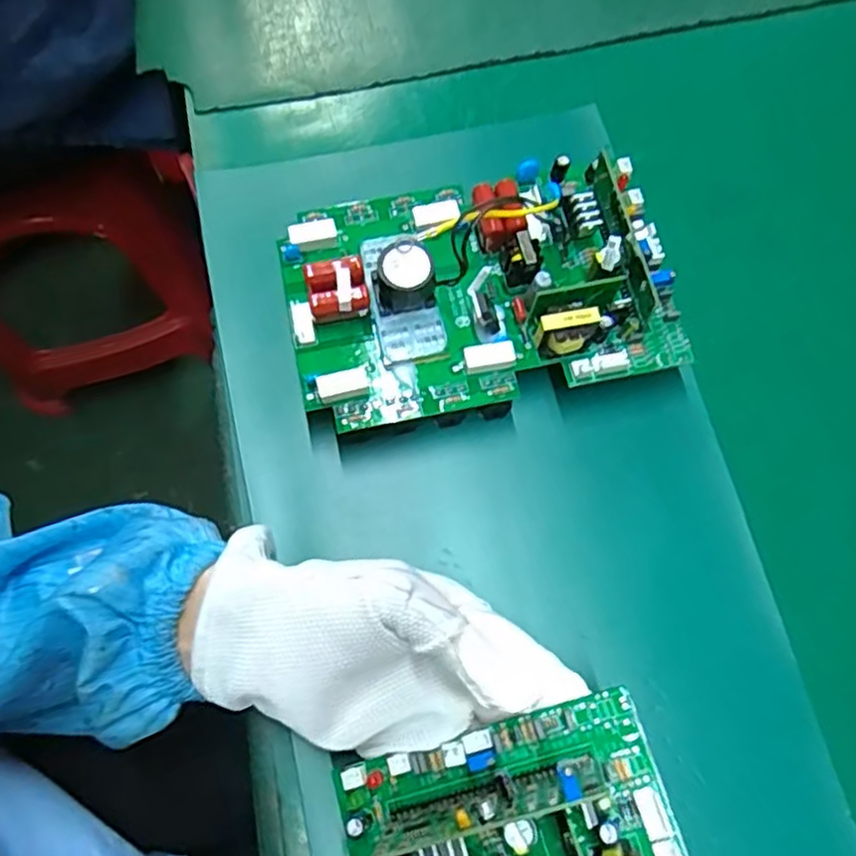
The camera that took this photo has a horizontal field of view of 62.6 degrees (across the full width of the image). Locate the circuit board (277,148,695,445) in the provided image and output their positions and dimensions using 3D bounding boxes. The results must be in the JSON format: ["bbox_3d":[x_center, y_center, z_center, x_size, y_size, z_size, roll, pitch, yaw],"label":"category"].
[{"bbox_3d":[0.024,-0.066,0.337,0.181,0.059,0.118,-14,72,-4],"label":"circuit board"}]

